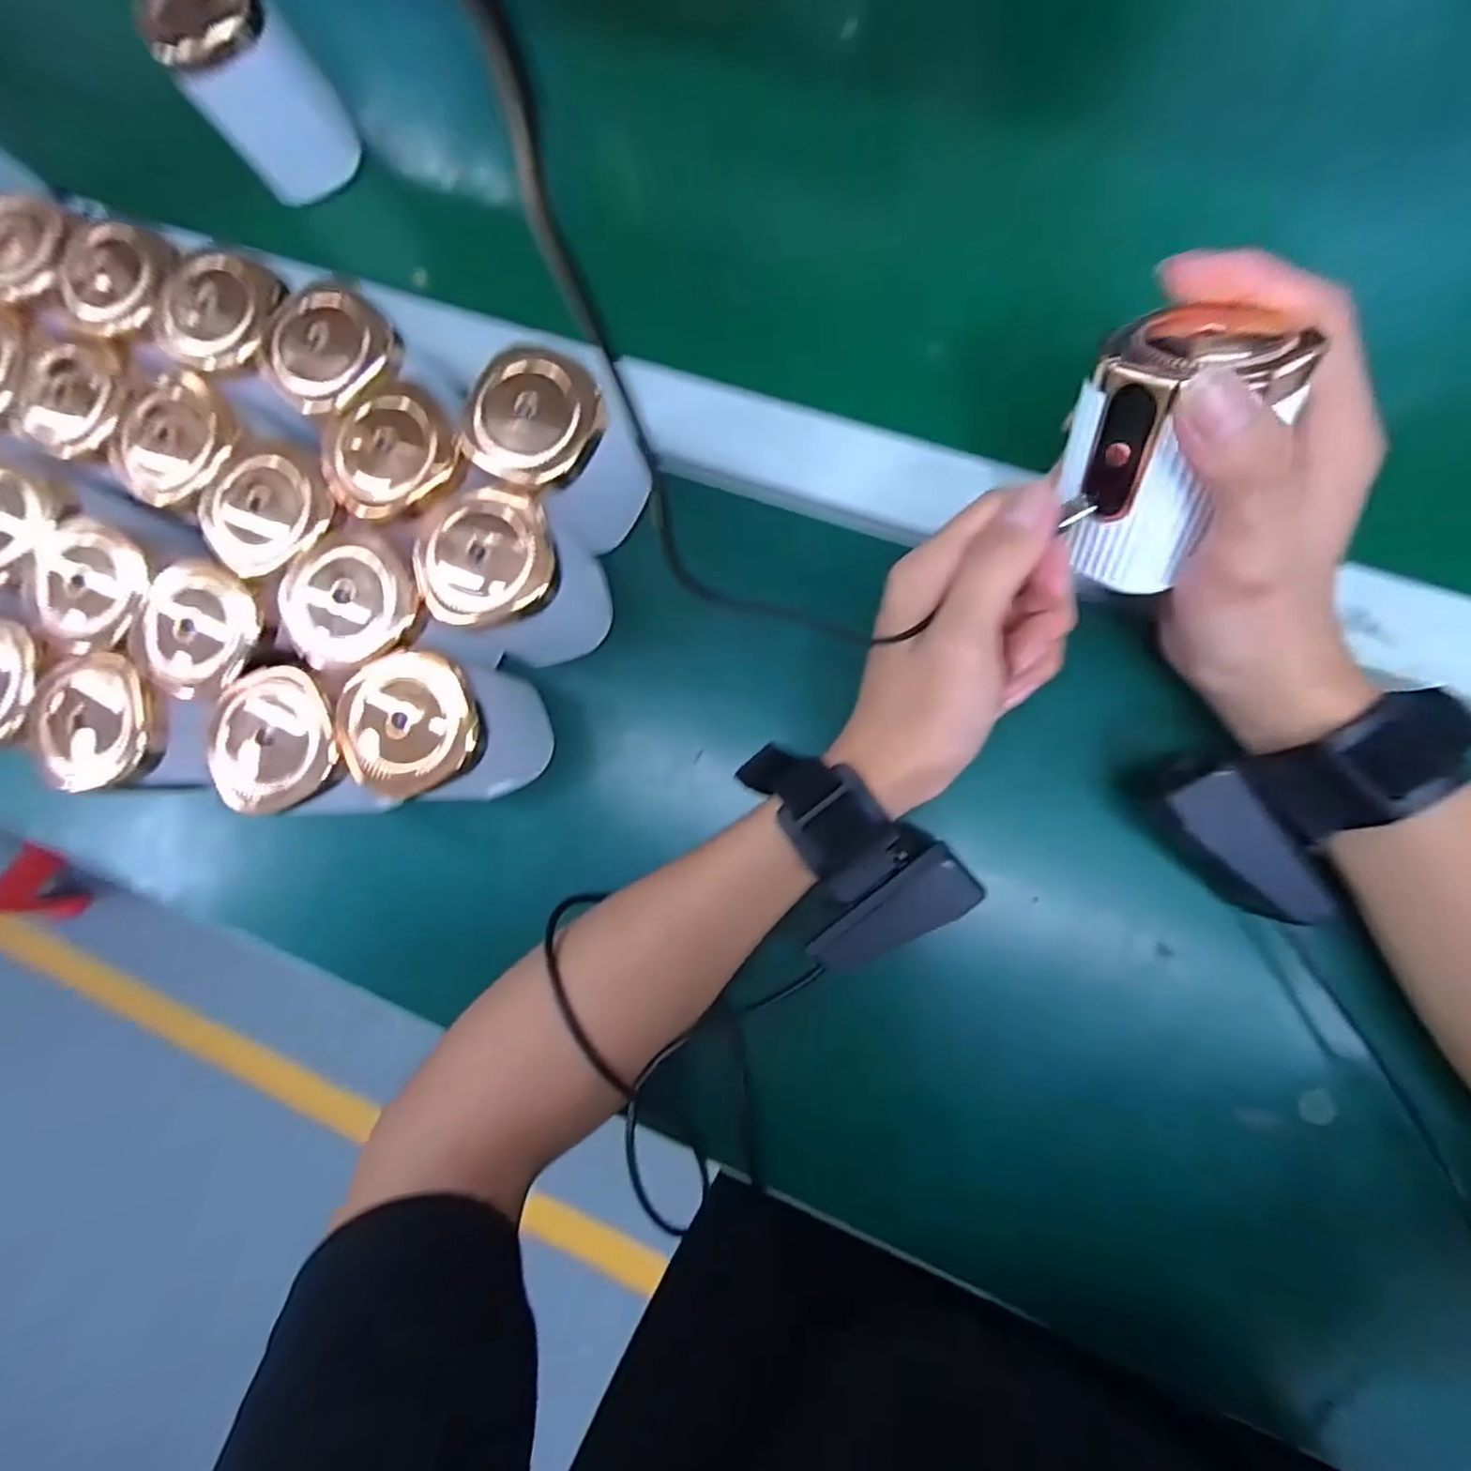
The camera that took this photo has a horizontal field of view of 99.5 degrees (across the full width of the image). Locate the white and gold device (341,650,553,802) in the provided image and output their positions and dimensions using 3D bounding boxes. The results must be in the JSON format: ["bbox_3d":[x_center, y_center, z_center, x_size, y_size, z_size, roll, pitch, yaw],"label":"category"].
[{"bbox_3d":[-0.120,-0.004,0.276,0.059,0.080,0.059,-1,85,7],"label":"white and gold device"}]

